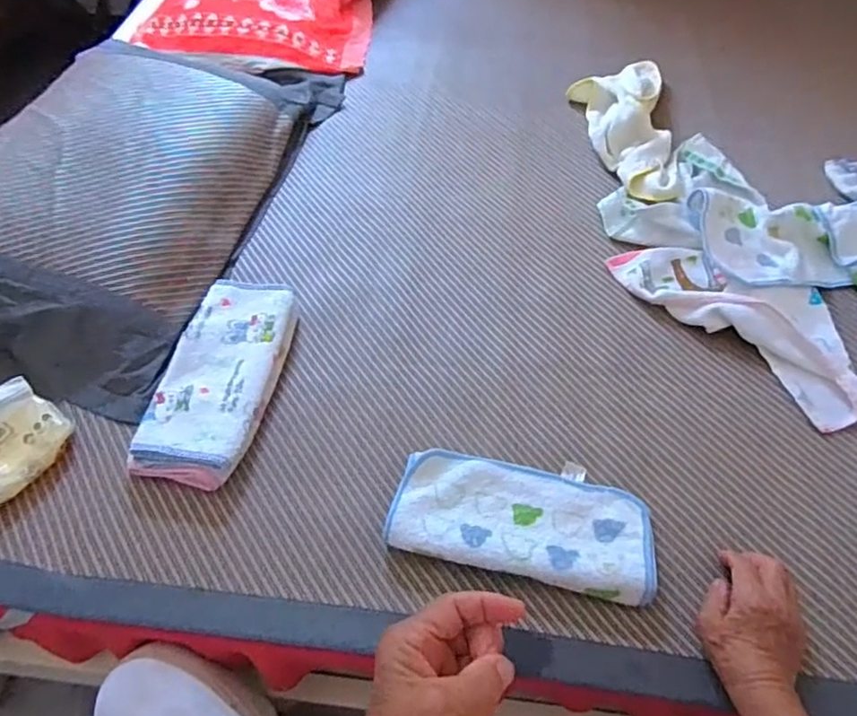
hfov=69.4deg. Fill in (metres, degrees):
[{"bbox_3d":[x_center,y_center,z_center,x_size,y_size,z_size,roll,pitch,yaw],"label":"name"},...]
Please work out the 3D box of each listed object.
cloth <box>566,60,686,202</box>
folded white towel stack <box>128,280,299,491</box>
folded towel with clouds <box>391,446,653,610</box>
[{"bbox_3d":[0.315,-0.391,0.999,0.158,0.062,0.418,6,54,4],"label":"cloth"},{"bbox_3d":[-0.239,0.020,0.714,0.123,0.048,0.268,5,54,4],"label":"folded white towel stack"},{"bbox_3d":[0.093,0.160,0.614,0.253,0.046,0.123,10,54,7],"label":"folded towel with clouds"}]

